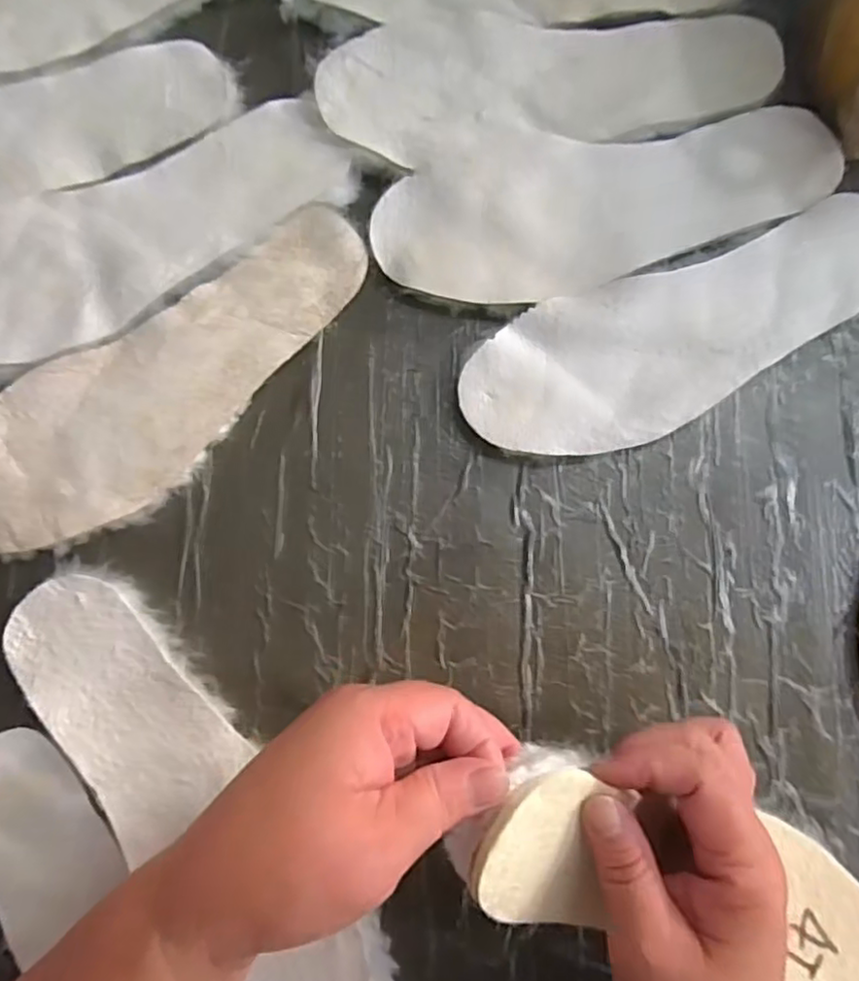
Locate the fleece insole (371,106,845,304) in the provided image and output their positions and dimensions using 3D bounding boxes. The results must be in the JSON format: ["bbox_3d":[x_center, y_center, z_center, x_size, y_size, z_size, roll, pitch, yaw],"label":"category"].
[{"bbox_3d":[0.099,-0.166,0.360,0.254,0.014,0.092,-17,85,-3],"label":"fleece insole"}]

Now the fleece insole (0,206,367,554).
[{"bbox_3d":[-0.138,-0.053,0.341,0.251,0.009,0.088,-34,86,-4],"label":"fleece insole"}]

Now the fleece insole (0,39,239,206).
[{"bbox_3d":[-0.238,-0.193,0.356,0.257,0.009,0.088,-12,85,-3],"label":"fleece insole"}]

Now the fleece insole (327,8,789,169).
[{"bbox_3d":[0.069,-0.233,0.363,0.253,0.008,0.082,-8,85,-2],"label":"fleece insole"}]

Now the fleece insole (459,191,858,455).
[{"bbox_3d":[0.142,-0.084,0.350,0.250,0.010,0.084,-21,85,-3],"label":"fleece insole"}]

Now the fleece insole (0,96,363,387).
[{"bbox_3d":[-0.165,-0.135,0.352,0.257,0.007,0.090,-25,86,-4],"label":"fleece insole"}]

